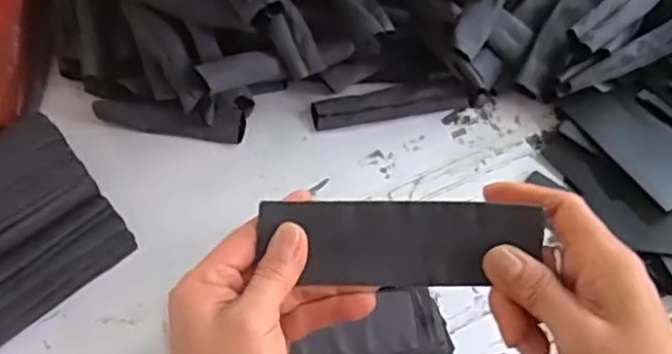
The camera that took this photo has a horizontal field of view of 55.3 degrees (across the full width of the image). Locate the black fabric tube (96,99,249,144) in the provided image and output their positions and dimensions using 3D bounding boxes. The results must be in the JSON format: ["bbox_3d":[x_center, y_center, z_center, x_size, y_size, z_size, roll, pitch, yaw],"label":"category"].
[{"bbox_3d":[-0.167,-0.058,0.633,0.152,0.021,0.031,5,59,6],"label":"black fabric tube"}]

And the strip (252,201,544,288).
[{"bbox_3d":[0.033,0.035,0.340,0.145,0.006,0.044,0,90,4],"label":"strip"}]

